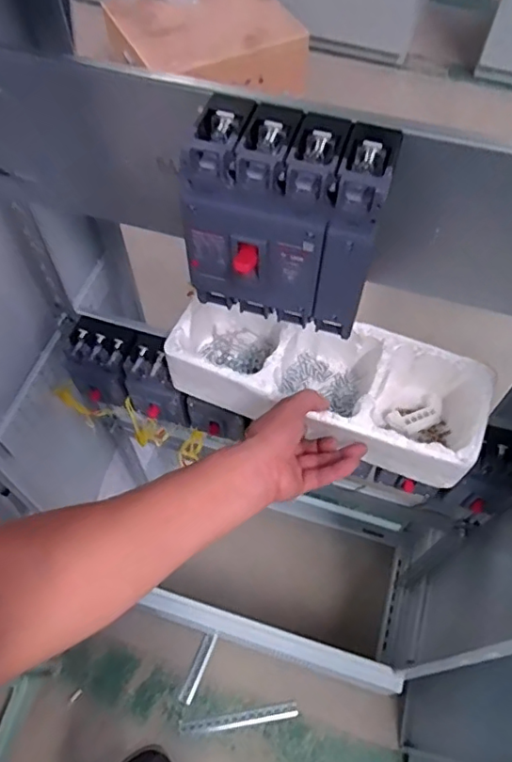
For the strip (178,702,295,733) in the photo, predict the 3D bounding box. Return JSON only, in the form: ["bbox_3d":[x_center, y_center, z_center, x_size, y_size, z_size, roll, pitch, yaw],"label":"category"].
[{"bbox_3d":[-0.039,0.792,1.322,0.269,0.009,0.031,-8,62,-4],"label":"strip"}]

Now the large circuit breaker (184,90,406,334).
[{"bbox_3d":[0.018,-0.117,0.450,0.149,0.156,0.094,18,63,10],"label":"large circuit breaker"}]

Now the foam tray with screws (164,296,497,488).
[{"bbox_3d":[0.075,-0.003,0.631,0.339,0.097,0.128,19,63,15],"label":"foam tray with screws"}]

